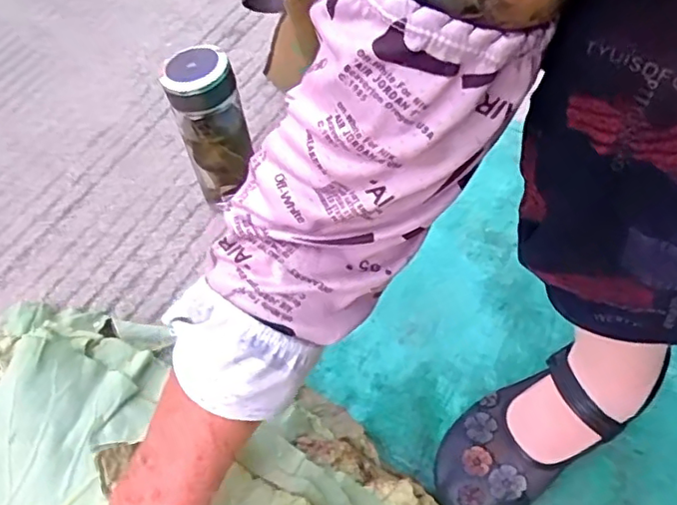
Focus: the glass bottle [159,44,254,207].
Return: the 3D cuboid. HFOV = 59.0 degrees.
[{"bbox_3d":[-0.130,-0.120,0.637,0.065,0.190,0.052,-22,56,-9],"label":"glass bottle"}]

